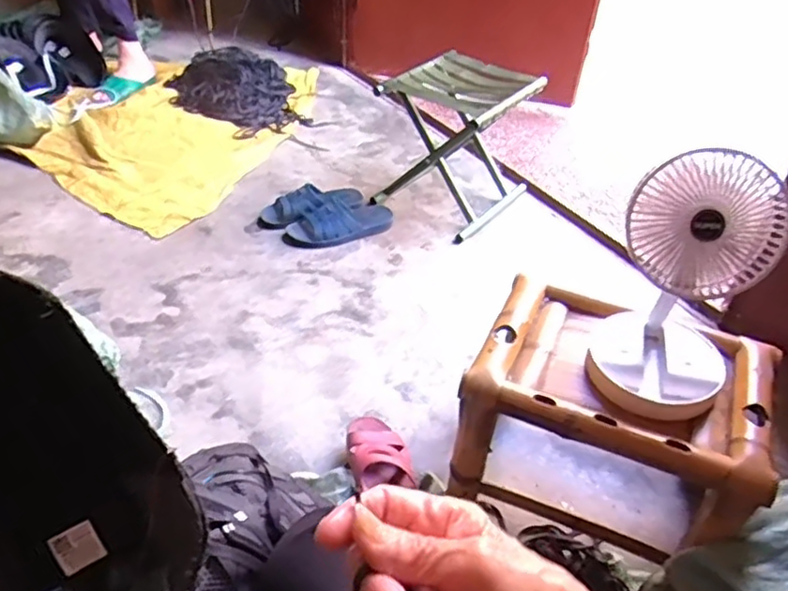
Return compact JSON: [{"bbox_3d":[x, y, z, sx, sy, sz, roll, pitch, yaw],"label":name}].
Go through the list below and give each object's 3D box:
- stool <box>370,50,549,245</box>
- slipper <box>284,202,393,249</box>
[{"bbox_3d":[0.143,-0.357,1.509,0.299,0.315,0.297,26,45,25],"label":"stool"},{"bbox_3d":[-0.120,-0.169,1.458,0.252,0.059,0.116,-24,47,-28],"label":"slipper"}]

